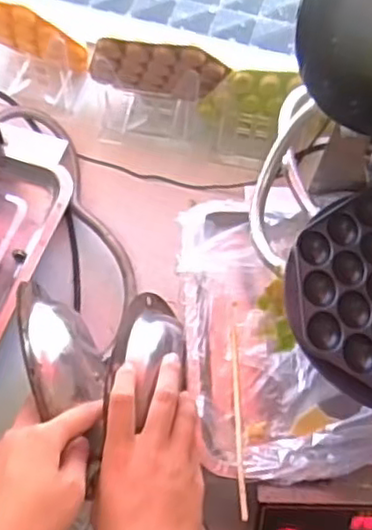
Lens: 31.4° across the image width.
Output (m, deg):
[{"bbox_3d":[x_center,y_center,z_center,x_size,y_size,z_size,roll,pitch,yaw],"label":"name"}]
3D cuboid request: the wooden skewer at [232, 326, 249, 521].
[{"bbox_3d":[0.044,0.124,0.552,0.007,0.011,0.167,0,62,-2],"label":"wooden skewer"}]

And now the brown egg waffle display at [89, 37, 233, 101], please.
[{"bbox_3d":[-0.034,-0.219,0.747,0.155,0.093,0.029,15,63,6],"label":"brown egg waffle display"}]

